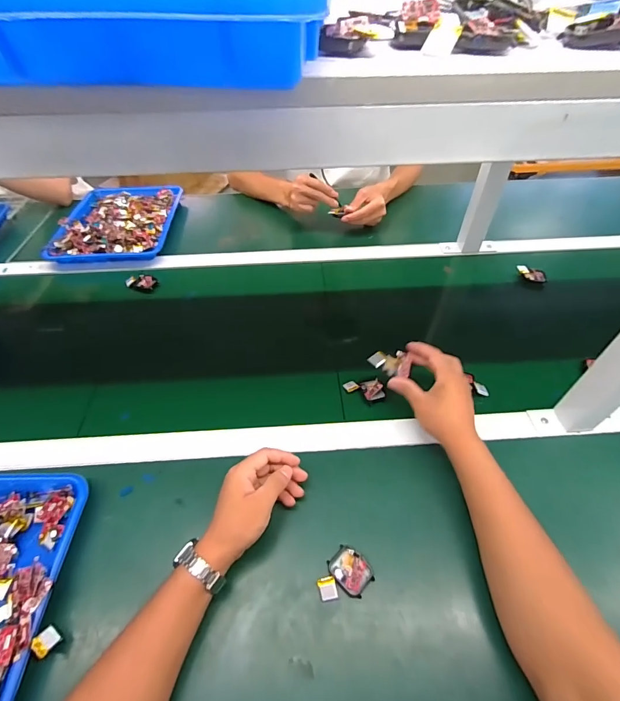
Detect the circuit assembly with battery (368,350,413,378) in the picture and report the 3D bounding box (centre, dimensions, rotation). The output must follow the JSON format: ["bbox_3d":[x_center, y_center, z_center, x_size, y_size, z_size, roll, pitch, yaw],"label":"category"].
[{"bbox_3d":[0.112,0.017,0.525,0.058,0.019,0.031,4,49,4],"label":"circuit assembly with battery"}]

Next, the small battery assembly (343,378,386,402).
[{"bbox_3d":[0.086,0.062,0.575,0.059,0.014,0.036,-6,49,-4],"label":"small battery assembly"}]

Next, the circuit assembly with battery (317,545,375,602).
[{"bbox_3d":[0.038,0.251,0.413,0.046,0.010,0.059,36,58,27],"label":"circuit assembly with battery"}]

